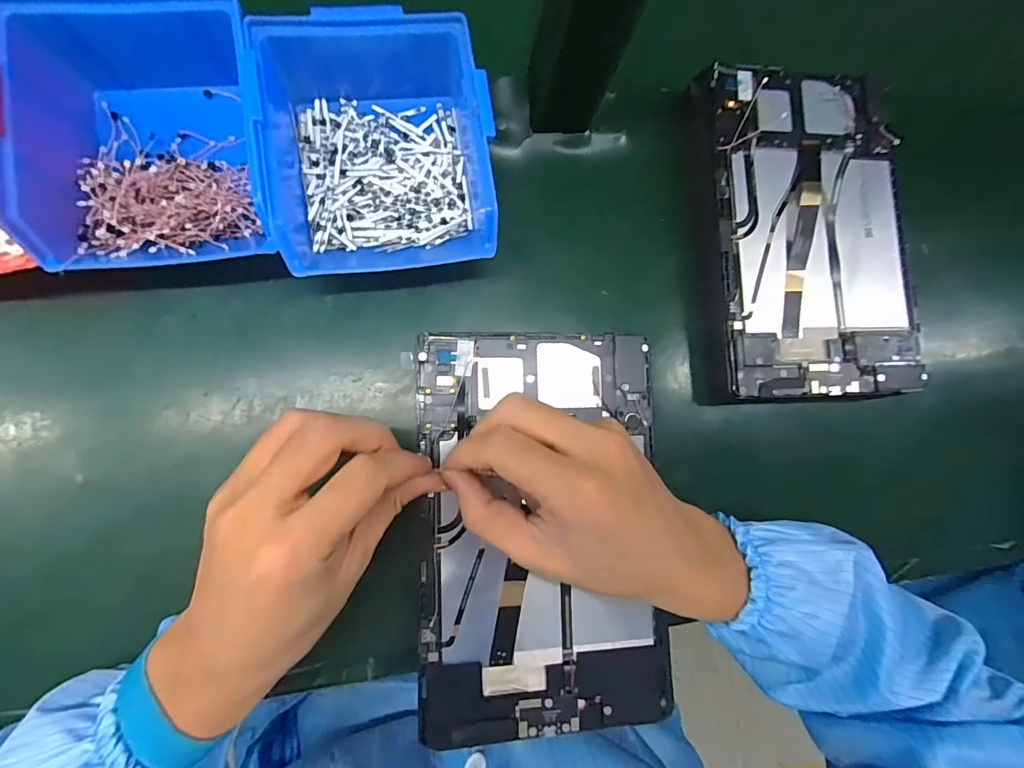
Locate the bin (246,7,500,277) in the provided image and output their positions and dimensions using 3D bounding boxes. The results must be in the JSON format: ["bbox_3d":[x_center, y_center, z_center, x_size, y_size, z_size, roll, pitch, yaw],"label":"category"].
[{"bbox_3d":[-0.082,-0.146,0.279,0.129,0.061,0.147,-12,90,-9],"label":"bin"}]

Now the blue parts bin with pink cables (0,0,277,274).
[{"bbox_3d":[-0.200,-0.133,0.258,0.122,0.059,0.133,-7,89,-9],"label":"blue parts bin with pink cables"}]

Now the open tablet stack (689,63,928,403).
[{"bbox_3d":[0.214,-0.110,0.333,0.154,0.024,0.236,-3,84,-9],"label":"open tablet stack"}]

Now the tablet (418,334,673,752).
[{"bbox_3d":[0.020,0.089,0.282,0.148,0.015,0.240,-2,86,-6],"label":"tablet"}]

